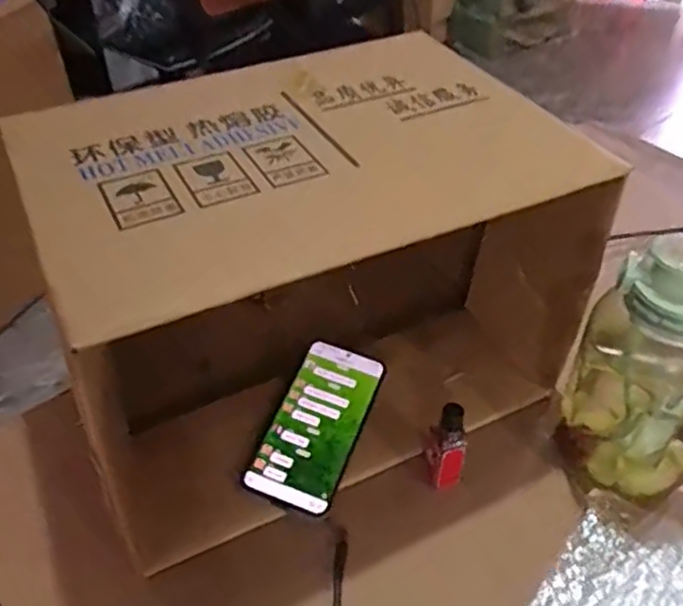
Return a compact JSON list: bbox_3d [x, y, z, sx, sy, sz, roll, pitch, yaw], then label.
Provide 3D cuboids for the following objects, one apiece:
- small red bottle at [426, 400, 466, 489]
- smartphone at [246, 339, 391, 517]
[{"bbox_3d":[0.083,0.115,0.561,0.029,0.086,0.025,-15,42,-14],"label":"small red bottle"},{"bbox_3d":[-0.019,0.100,0.597,0.072,0.011,0.157,17,50,12],"label":"smartphone"}]

